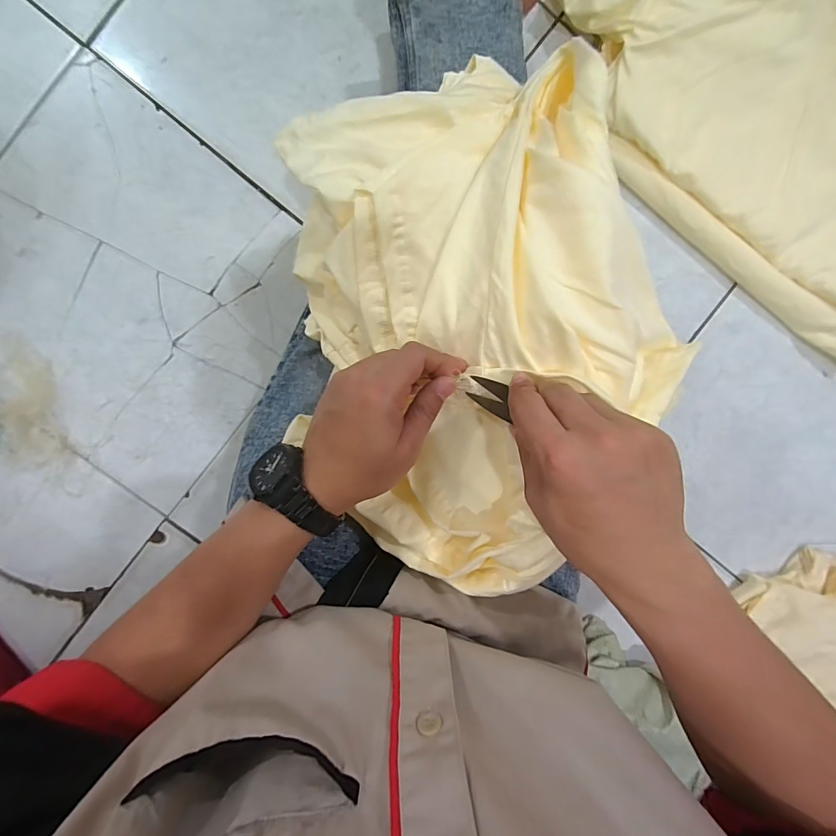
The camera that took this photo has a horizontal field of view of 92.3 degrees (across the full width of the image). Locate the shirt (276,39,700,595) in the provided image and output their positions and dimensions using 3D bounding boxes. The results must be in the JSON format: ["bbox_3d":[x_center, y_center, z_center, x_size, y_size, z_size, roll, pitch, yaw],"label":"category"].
[{"bbox_3d":[0.040,-0.070,0.314,0.283,0.108,0.374,-19,98,-2],"label":"shirt"}]

